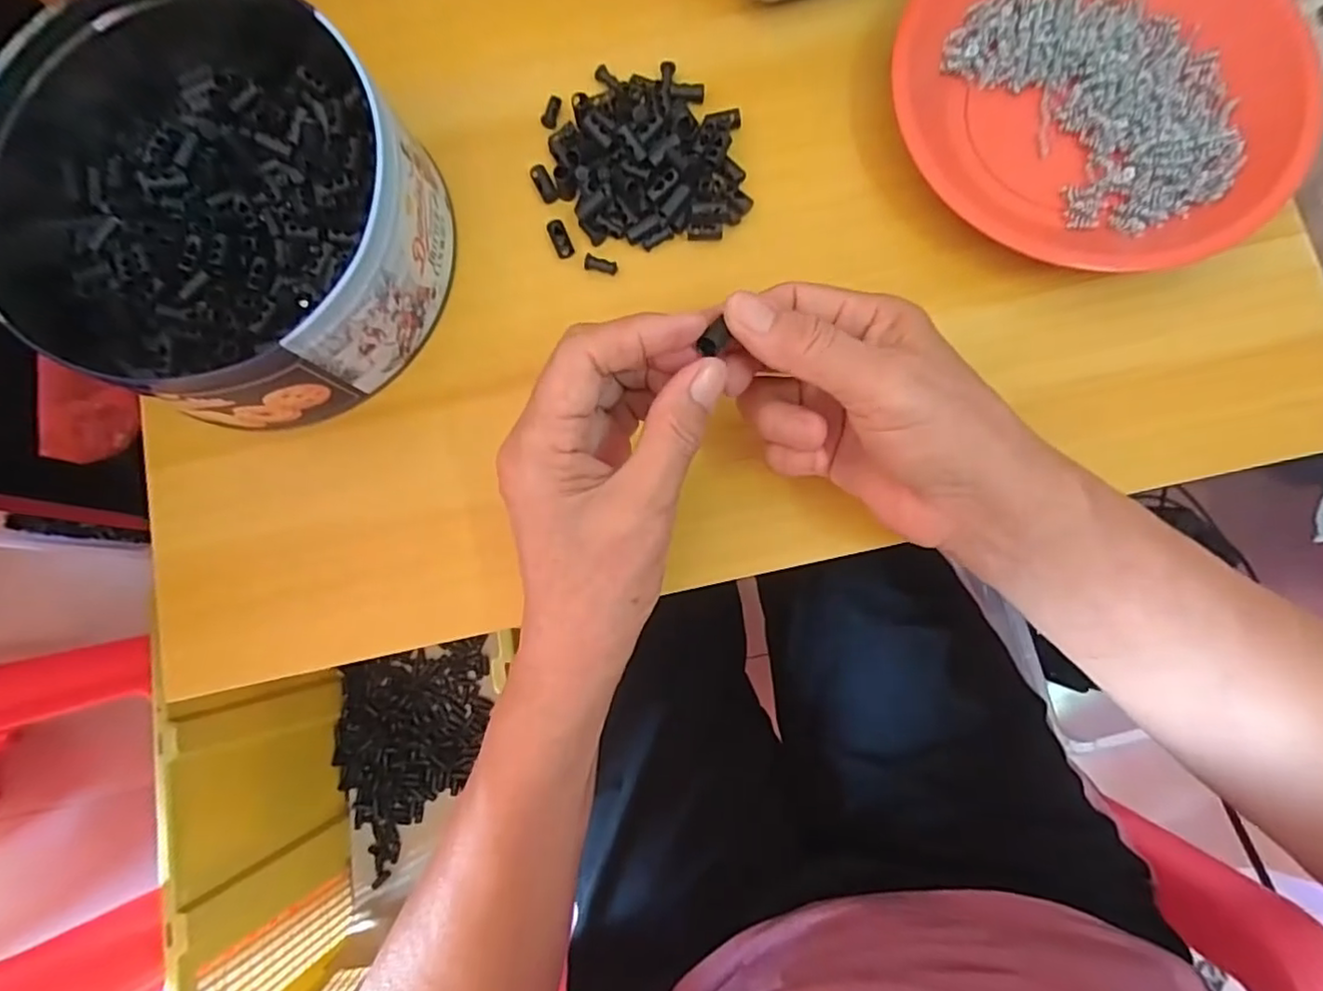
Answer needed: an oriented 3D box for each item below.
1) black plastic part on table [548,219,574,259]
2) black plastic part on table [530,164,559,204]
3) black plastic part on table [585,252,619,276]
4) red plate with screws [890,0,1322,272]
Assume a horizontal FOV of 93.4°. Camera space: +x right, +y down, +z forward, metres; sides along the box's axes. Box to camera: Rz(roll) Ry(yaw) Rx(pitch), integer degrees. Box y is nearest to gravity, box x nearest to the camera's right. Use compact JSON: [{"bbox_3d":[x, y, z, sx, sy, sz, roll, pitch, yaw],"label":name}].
[{"bbox_3d":[-0.052,-0.133,0.323,0.009,0.004,0.021,-23,94,0],"label":"black plastic part on table"},{"bbox_3d":[-0.061,-0.163,0.327,0.009,0.005,0.021,-27,80,-1],"label":"black plastic part on table"},{"bbox_3d":[-0.031,-0.119,0.320,0.017,0.005,0.007,9,82,5],"label":"black plastic part on table"},{"bbox_3d":[0.222,-0.212,0.316,0.194,0.029,0.178,-1,81,3],"label":"red plate with screws"}]

